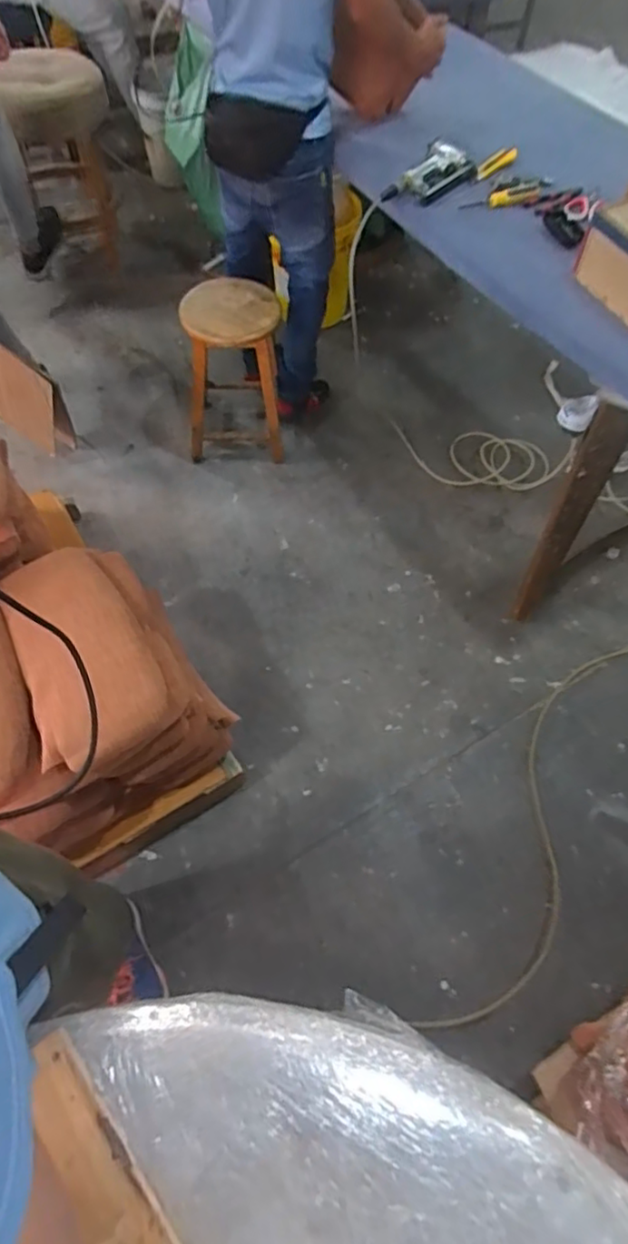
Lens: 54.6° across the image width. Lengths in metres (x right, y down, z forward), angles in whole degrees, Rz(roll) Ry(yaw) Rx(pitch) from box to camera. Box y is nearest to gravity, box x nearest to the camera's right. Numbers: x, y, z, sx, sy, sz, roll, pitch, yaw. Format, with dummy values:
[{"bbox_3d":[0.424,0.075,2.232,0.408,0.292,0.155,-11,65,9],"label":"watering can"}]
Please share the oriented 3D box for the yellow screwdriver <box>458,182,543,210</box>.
[{"bbox_3d":[0.402,-0.917,1.319,0.168,0.030,0.030,-8,57,9],"label":"yellow screwdriver"}]

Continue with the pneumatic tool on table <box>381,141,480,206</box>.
[{"bbox_3d":[0.253,-0.960,1.324,0.121,0.057,0.201,36,65,17],"label":"pneumatic tool on table"}]

